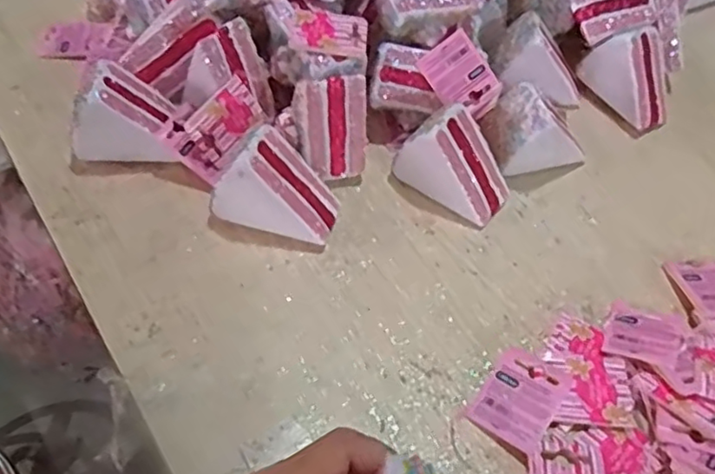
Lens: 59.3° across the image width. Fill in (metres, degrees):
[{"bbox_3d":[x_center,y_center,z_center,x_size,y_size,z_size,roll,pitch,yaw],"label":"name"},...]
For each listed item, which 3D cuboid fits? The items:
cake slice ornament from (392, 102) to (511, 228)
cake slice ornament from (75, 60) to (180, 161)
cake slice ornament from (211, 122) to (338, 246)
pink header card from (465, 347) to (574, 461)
[{"bbox_3d":[0.080,-0.059,0.490,0.086,0.065,0.056,30,54,16],"label":"cake slice ornament"},{"bbox_3d":[-0.177,-0.097,0.482,0.077,0.057,0.055,1,52,-6],"label":"cake slice ornament"},{"bbox_3d":[-0.056,-0.038,0.454,0.086,0.064,0.056,16,51,5],"label":"cake slice ornament"},{"bbox_3d":[0.105,0.103,0.400,0.045,0.009,0.062,34,55,18],"label":"pink header card"}]

